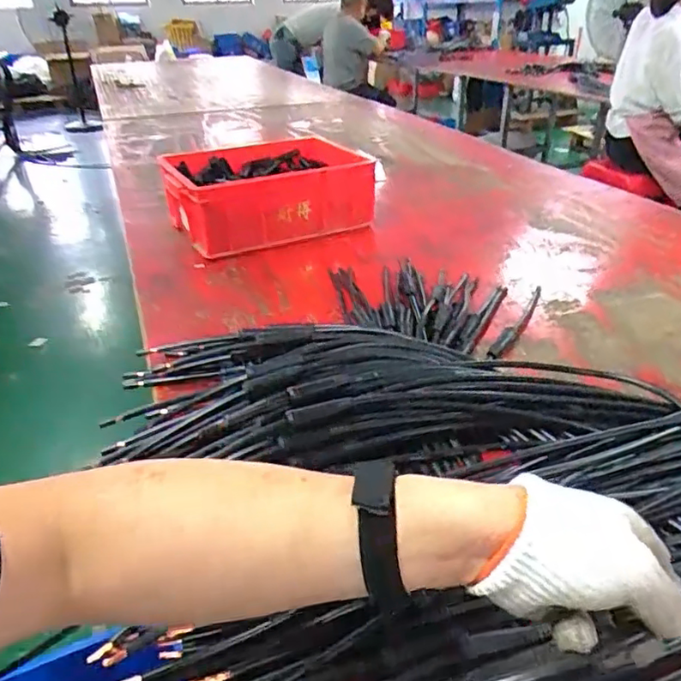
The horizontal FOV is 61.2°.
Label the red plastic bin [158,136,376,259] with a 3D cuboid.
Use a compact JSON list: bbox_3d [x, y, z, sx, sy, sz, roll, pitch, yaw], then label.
[{"bbox_3d":[-0.164,-0.324,1.266,0.408,0.140,0.293,-13,32,-19],"label":"red plastic bin"}]

